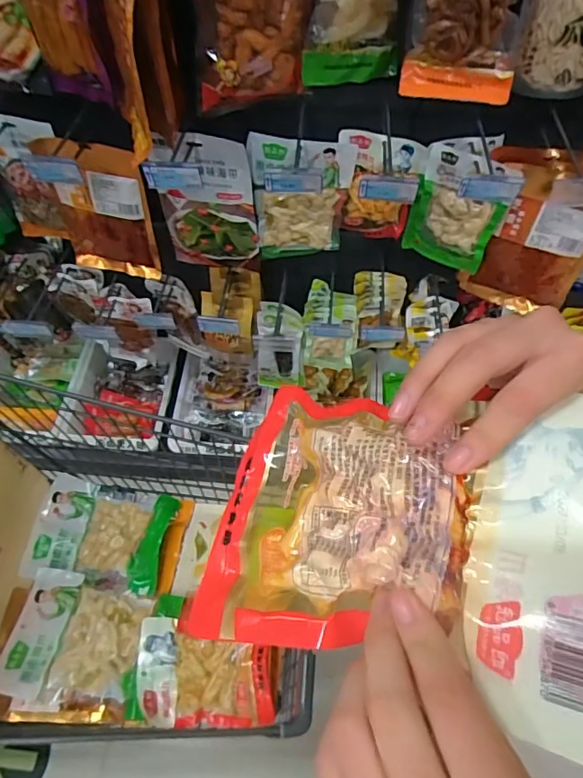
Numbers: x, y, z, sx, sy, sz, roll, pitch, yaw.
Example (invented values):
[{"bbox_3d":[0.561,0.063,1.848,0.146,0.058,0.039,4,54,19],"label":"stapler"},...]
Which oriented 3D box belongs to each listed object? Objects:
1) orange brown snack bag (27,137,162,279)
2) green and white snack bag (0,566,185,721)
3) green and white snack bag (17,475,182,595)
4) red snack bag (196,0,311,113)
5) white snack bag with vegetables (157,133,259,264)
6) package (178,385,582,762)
[{"bbox_3d":[-0.345,-0.327,0.968,0.219,0.275,0.059,18,58,13],"label":"orange brown snack bag"},{"bbox_3d":[-0.333,0.414,0.843,0.265,0.040,0.192,9,56,7],"label":"green and white snack bag"},{"bbox_3d":[-0.345,0.264,0.948,0.240,0.039,0.183,7,56,6],"label":"green and white snack bag"},{"bbox_3d":[-0.052,-0.532,0.725,0.172,0.238,0.026,-21,58,-13],"label":"red snack bag"},{"bbox_3d":[-0.155,-0.329,0.946,0.176,0.269,0.018,11,56,8],"label":"white snack bag with vegetables"},{"bbox_3d":[0.044,0.065,0.254,0.207,0.020,0.140,-1,58,33],"label":"package"}]

